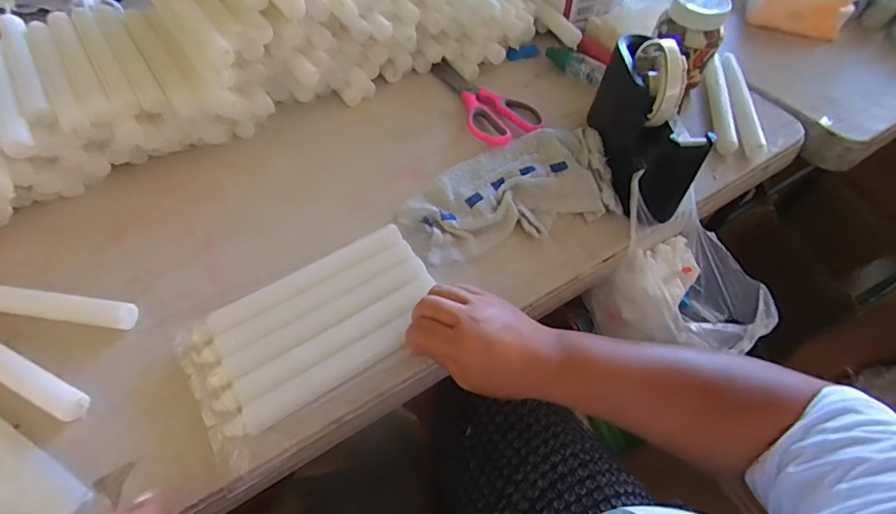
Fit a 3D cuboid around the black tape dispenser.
[{"bbox_3d":[0.202,-0.146,0.473,0.061,0.111,0.181,-4,55,-5],"label":"black tape dispenser"}]

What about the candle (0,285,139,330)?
[{"bbox_3d":[-0.366,0.037,0.399,0.197,0.015,0.024,7,55,3],"label":"candle"}]

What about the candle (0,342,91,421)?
[{"bbox_3d":[-0.364,0.077,0.369,0.195,0.015,0.021,22,57,13],"label":"candle"}]

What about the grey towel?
[{"bbox_3d":[0.067,-0.074,0.492,0.226,0.022,0.125,-18,57,-14],"label":"grey towel"}]

